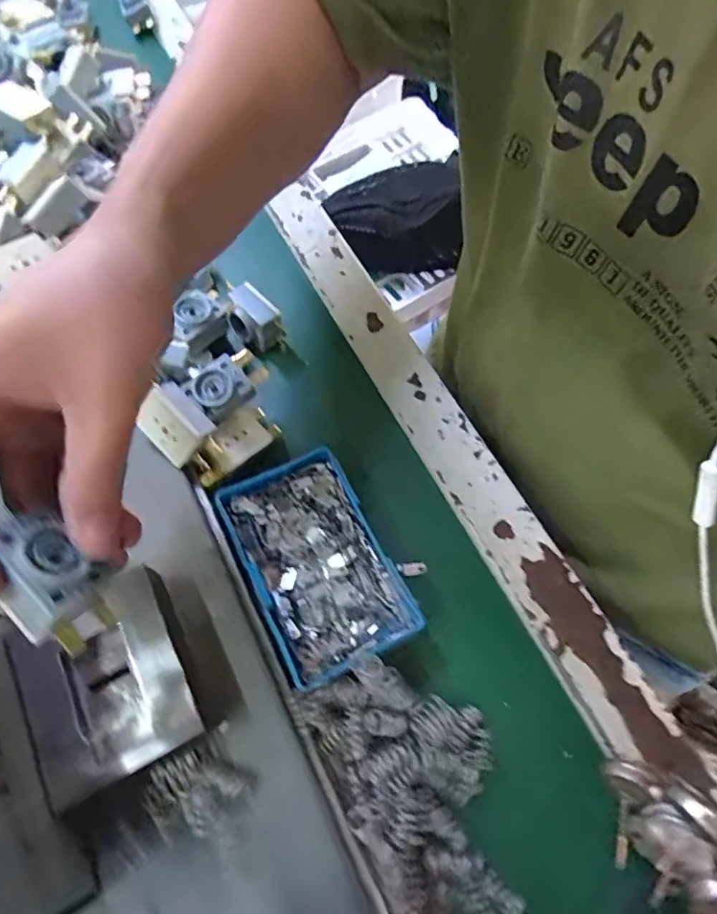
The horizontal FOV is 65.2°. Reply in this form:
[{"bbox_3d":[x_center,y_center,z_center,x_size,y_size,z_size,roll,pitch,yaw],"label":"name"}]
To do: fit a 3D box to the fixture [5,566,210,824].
[{"bbox_3d":[-0.111,0.102,0.256,0.069,0.025,0.079,-27,67,-11],"label":"fixture"}]

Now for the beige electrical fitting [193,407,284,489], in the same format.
[{"bbox_3d":[-0.072,-0.009,0.333,0.025,0.017,0.061,33,51,15],"label":"beige electrical fitting"}]

